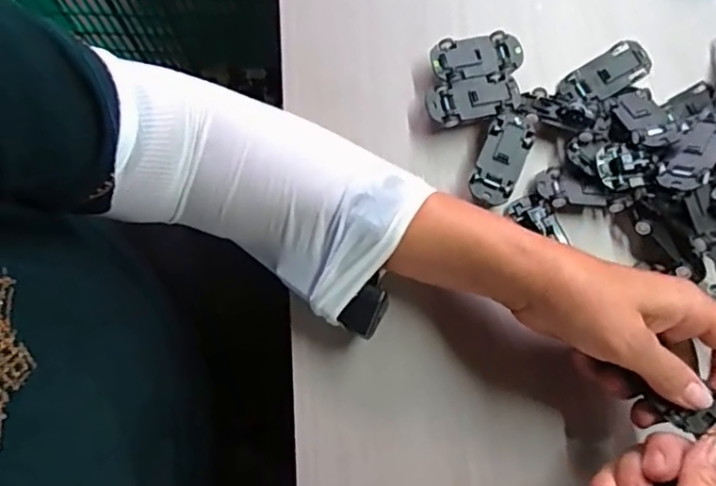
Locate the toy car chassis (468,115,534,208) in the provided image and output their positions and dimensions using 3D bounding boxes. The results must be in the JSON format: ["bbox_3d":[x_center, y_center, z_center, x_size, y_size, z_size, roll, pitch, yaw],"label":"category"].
[{"bbox_3d":[0.097,-0.055,0.388,0.027,0.015,0.065,24,79,5],"label":"toy car chassis"}]

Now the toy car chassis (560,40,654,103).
[{"bbox_3d":[0.175,-0.119,0.407,0.068,0.009,0.029,-28,79,-6],"label":"toy car chassis"}]

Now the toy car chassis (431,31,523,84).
[{"bbox_3d":[0.084,-0.128,0.409,0.063,0.024,0.031,-12,78,-3],"label":"toy car chassis"}]

